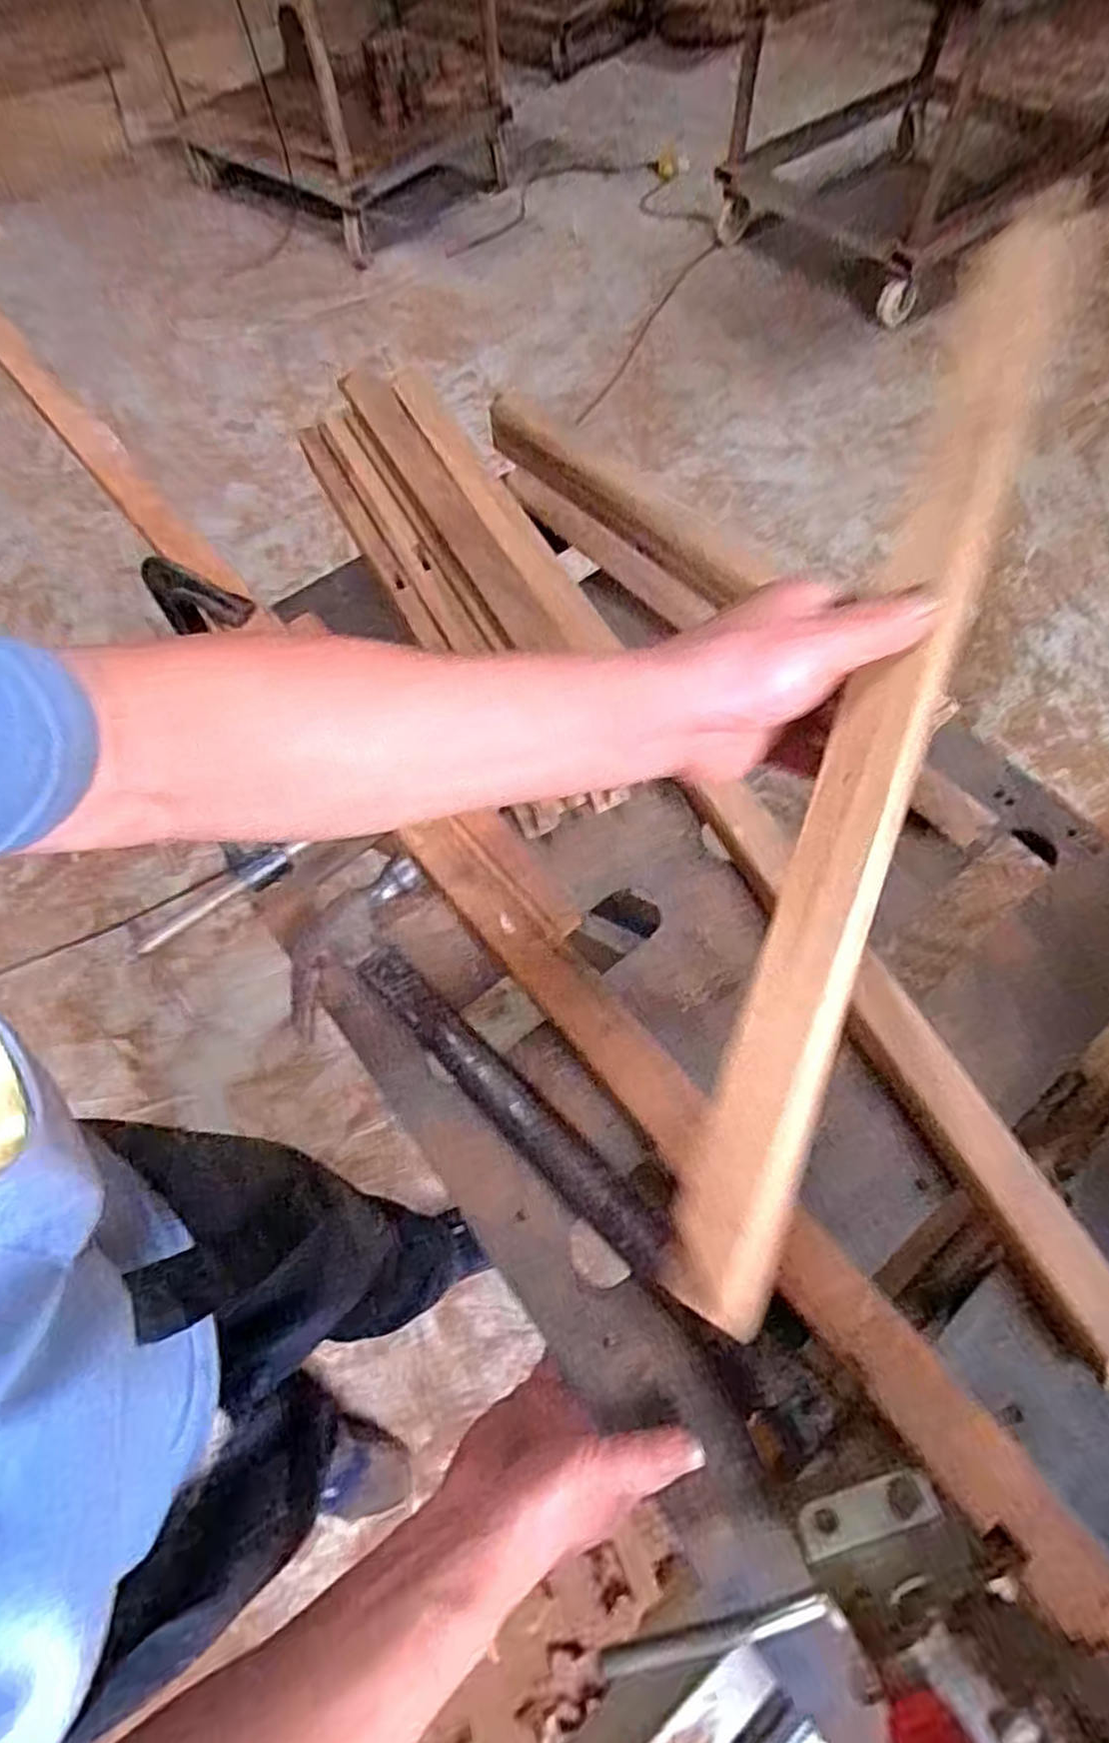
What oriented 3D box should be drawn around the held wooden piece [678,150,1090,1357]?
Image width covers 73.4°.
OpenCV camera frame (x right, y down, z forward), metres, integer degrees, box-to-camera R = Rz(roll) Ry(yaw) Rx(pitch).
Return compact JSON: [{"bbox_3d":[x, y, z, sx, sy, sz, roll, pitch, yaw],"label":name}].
[{"bbox_3d":[0.134,-0.044,0.314,0.043,0.024,0.470,18,90,10],"label":"held wooden piece"}]

